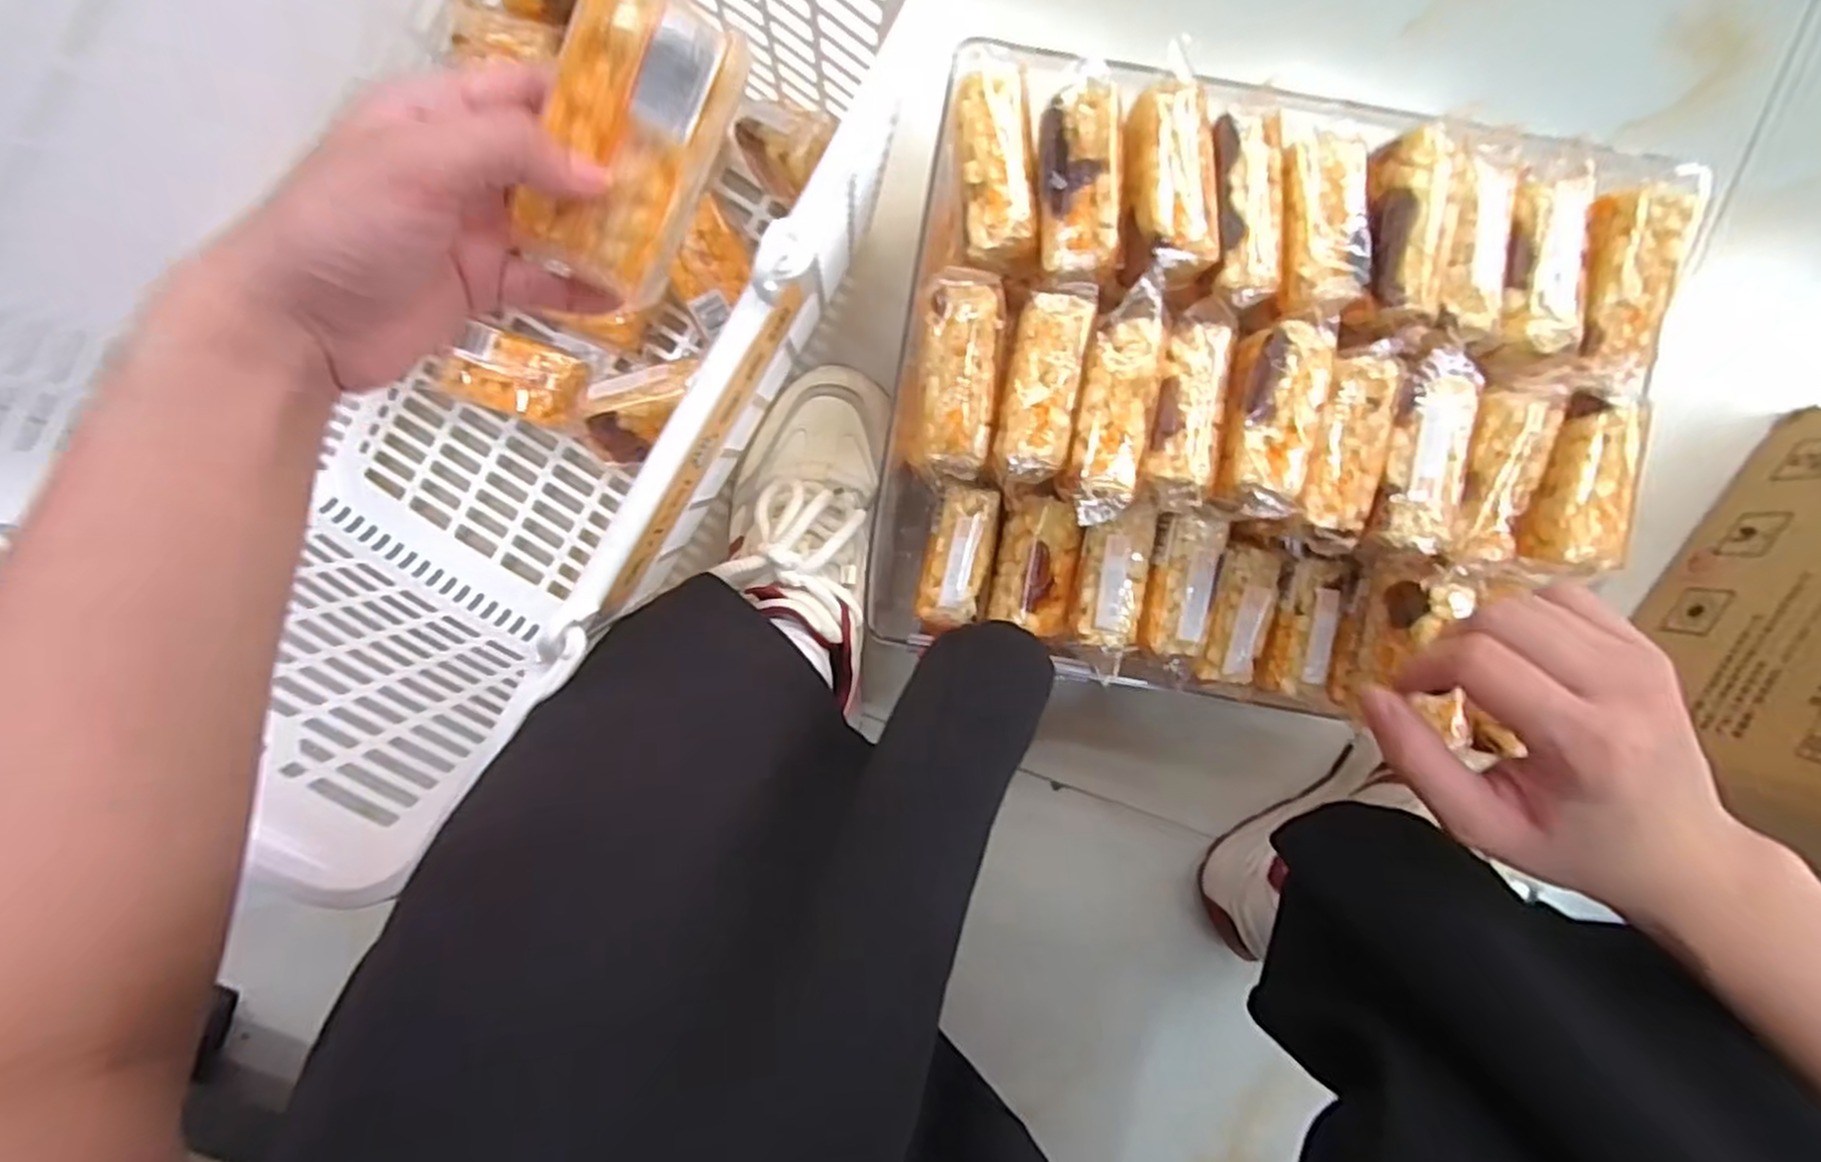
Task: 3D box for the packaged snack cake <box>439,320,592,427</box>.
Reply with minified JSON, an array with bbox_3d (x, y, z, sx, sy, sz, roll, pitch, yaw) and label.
[{"bbox_3d":[-0.237,-0.125,0.486,0.082,0.035,0.045,19,96,-1],"label":"packaged snack cake"}]

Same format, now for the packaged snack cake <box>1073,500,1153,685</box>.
[{"bbox_3d":[0.106,0.004,0.417,0.034,0.021,0.089,7,96,1],"label":"packaged snack cake"}]

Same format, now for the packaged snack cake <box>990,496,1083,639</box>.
[{"bbox_3d":[0.069,-0.007,0.421,0.042,0.022,0.071,8,96,1],"label":"packaged snack cake"}]

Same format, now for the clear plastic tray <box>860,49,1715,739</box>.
[{"bbox_3d":[0.159,-0.078,0.378,0.318,0.074,0.270,10,96,0],"label":"clear plastic tray"}]

